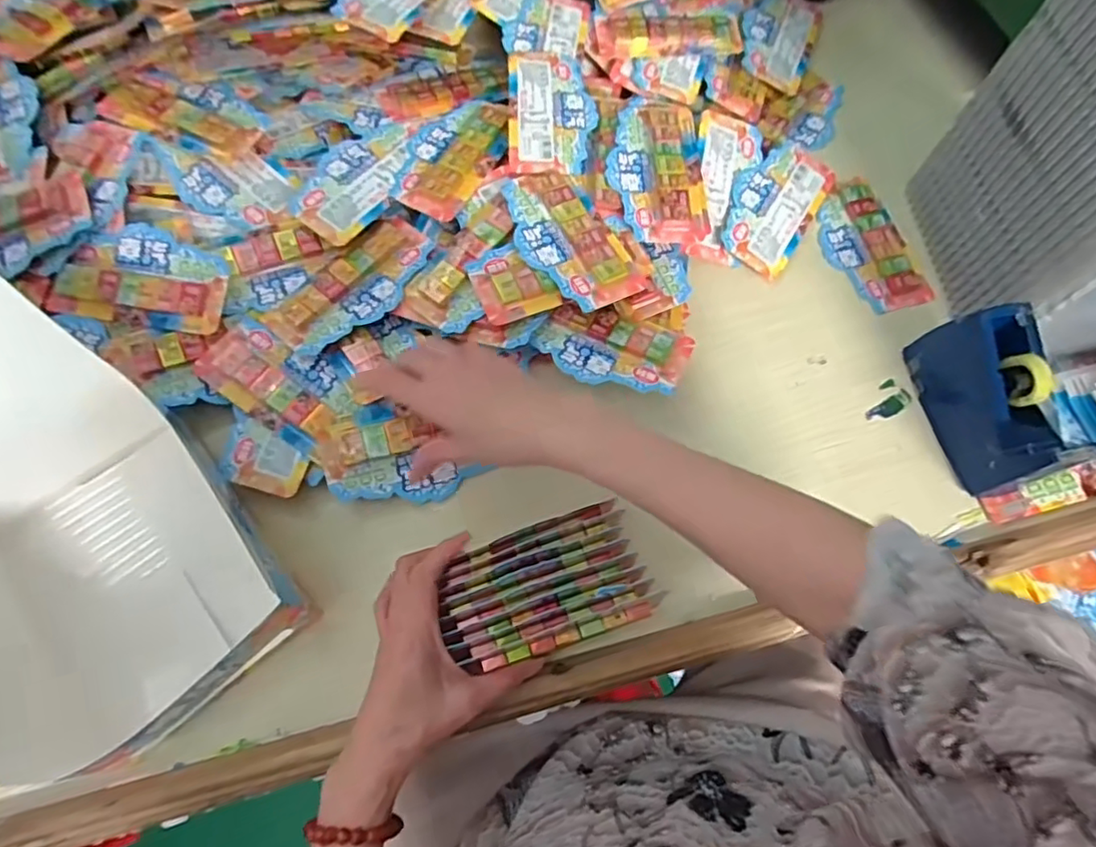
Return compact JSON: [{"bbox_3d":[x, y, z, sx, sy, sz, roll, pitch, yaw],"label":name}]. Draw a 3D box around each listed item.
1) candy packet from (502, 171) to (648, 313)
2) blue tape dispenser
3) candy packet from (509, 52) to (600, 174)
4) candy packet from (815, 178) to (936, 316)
[{"bbox_3d":[0.014,-0.154,0.504,0.075,0.017,0.142,-28,73,-12],"label":"candy packet"},{"bbox_3d":[0.345,-0.019,0.480,0.052,0.086,0.131,-4,70,-4],"label":"blue tape dispenser"},{"bbox_3d":[0.004,-0.283,0.560,0.076,0.014,0.138,-1,70,-3],"label":"candy packet"},{"bbox_3d":[0.300,-0.169,0.575,0.070,0.019,0.139,-16,71,-9],"label":"candy packet"}]

